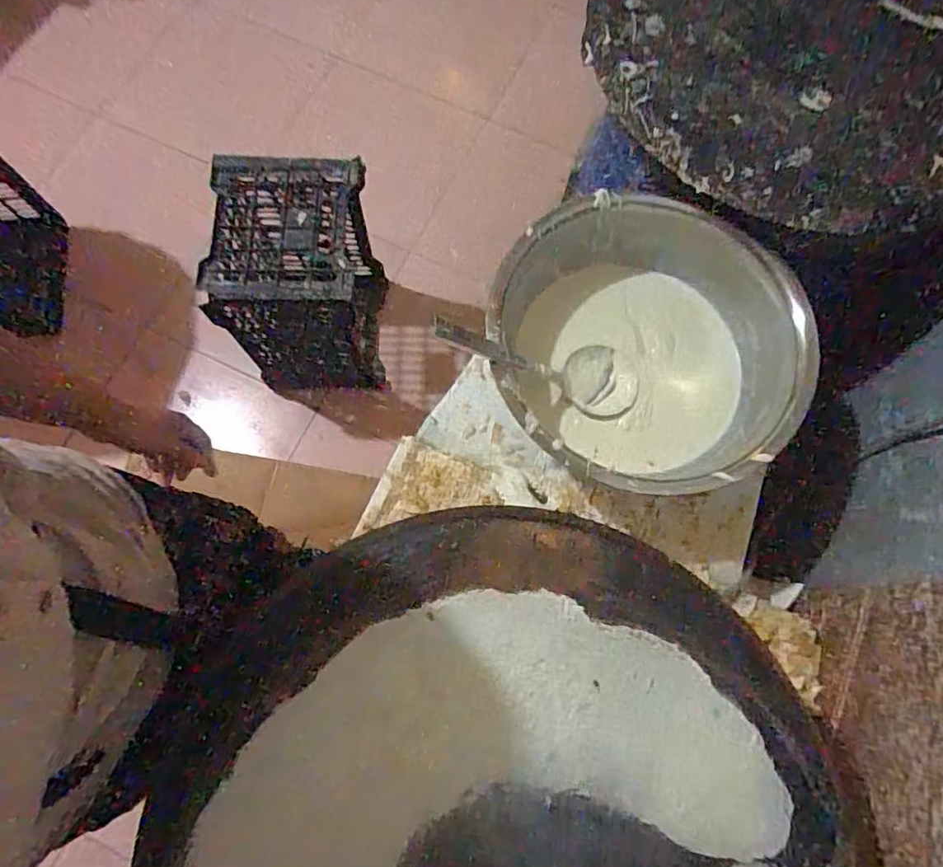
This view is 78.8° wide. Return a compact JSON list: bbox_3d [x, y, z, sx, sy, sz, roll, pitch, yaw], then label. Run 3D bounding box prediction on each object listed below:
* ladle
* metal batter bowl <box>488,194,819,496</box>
[{"bbox_3d":[0.095,-0.100,0.758,0.318,0.055,0.108,16,67,-35],"label":"ladle"},{"bbox_3d":[0.235,-0.103,0.795,0.397,0.177,0.394,1,74,-2],"label":"metal batter bowl"}]

